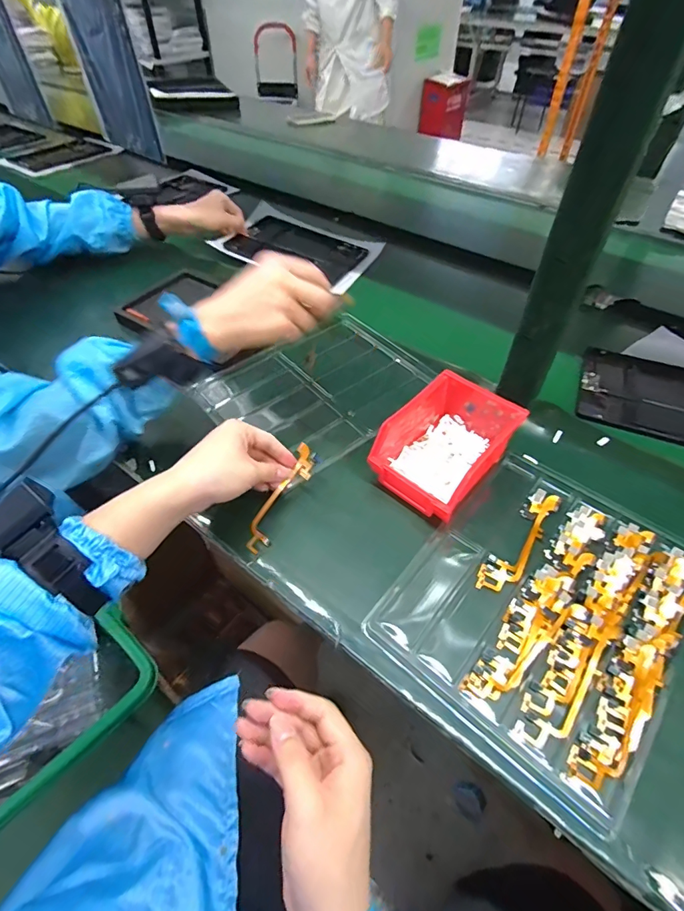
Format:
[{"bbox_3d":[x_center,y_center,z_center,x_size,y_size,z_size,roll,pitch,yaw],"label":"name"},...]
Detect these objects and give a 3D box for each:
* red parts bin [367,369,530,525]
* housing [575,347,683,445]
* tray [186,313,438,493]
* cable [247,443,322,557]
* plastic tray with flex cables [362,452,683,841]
[{"bbox_3d":[0.114,-0.012,0.476,0.100,0.072,0.141,35,57,27],"label":"red parts bin"},{"bbox_3d":[0.436,-0.069,0.573,0.232,0.012,0.171,19,52,17],"label":"housing"},{"bbox_3d":[-0.028,-0.095,0.585,0.262,0.017,0.211,-38,60,-24],"label":"tray"},{"bbox_3d":[-0.063,0.045,0.464,0.028,0.014,0.122,26,72,21],"label":"cable"},{"bbox_3d":[0.183,0.129,0.401,0.214,0.018,0.258,33,57,26],"label":"plastic tray with flex cables"}]

